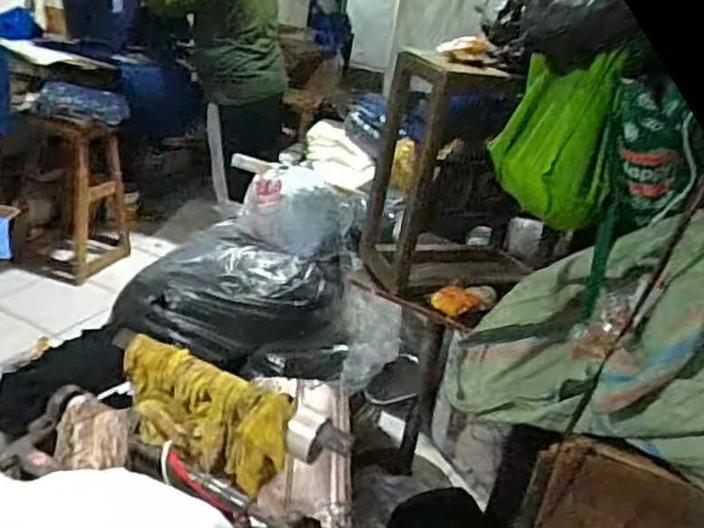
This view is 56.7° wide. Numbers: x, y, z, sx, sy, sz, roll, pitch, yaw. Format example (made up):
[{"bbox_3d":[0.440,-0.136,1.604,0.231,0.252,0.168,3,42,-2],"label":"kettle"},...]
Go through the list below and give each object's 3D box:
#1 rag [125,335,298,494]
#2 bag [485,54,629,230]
[{"bbox_3d":[-0.279,0.260,1.124,0.352,0.138,0.132,18,24,23],"label":"rag"},{"bbox_3d":[0.362,-0.233,1.170,0.091,0.277,0.299,2,23,-14],"label":"bag"}]

